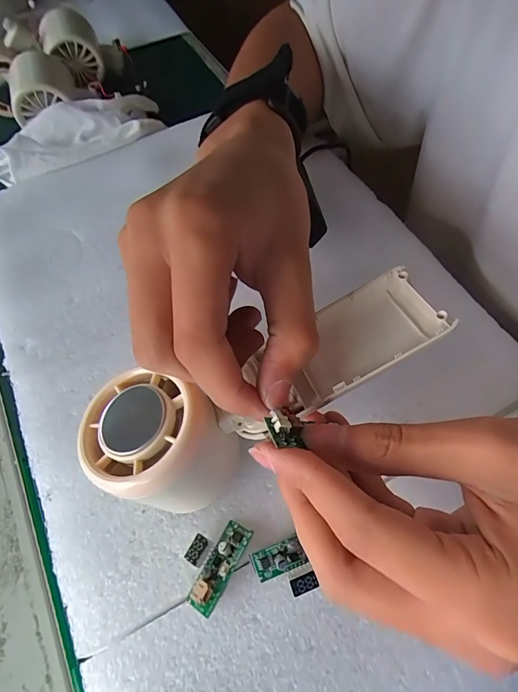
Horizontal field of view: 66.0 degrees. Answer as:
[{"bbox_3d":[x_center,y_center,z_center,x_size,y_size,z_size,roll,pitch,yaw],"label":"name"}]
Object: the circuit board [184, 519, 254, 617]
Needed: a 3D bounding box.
[{"bbox_3d":[-0.021,0.097,0.182,0.023,0.011,0.038,24,66,15],"label":"circuit board"}]

